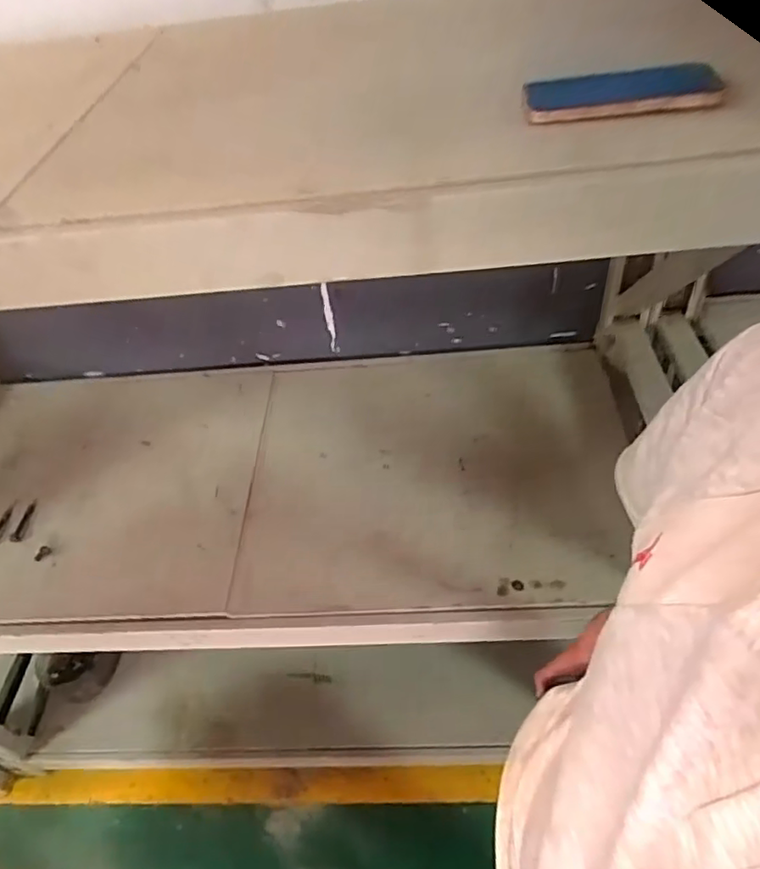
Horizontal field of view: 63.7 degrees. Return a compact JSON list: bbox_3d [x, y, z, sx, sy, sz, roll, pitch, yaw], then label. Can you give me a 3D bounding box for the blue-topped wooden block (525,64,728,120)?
[{"bbox_3d":[0.190,-0.271,0.484,0.145,0.012,0.063,0,47,9],"label":"blue-topped wooden block"}]

